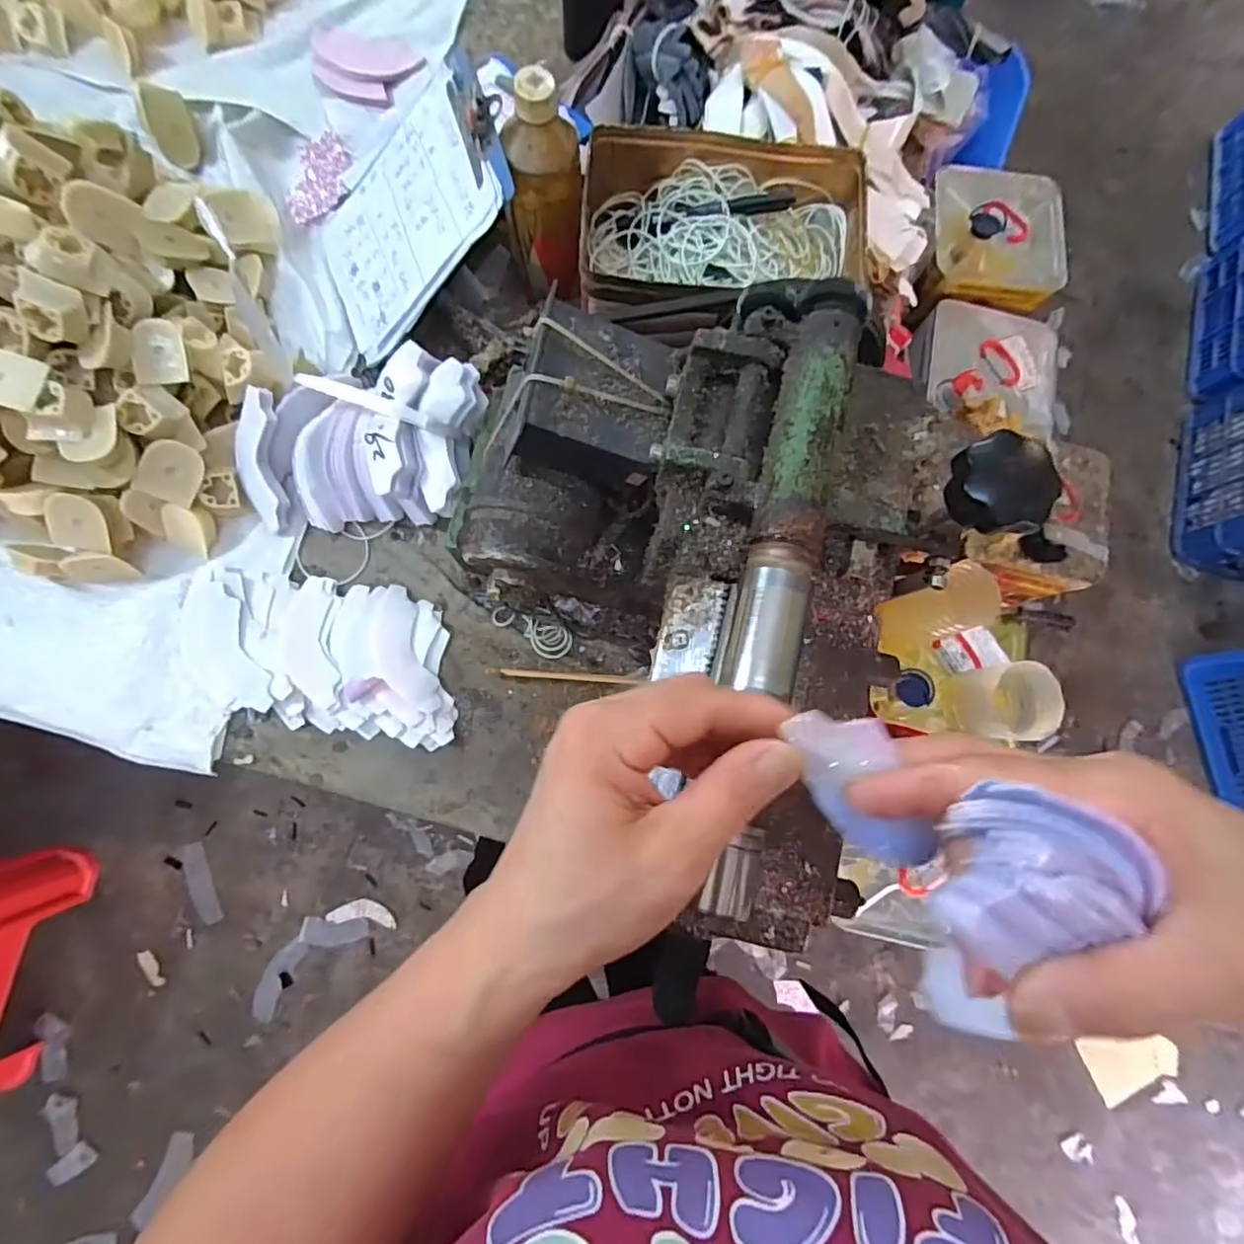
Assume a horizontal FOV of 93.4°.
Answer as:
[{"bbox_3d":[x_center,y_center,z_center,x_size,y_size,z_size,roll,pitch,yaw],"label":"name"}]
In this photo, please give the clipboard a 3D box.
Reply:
[{"bbox_3d":[-0.190,-0.354,0.515,0.221,0.014,0.150,-27,82,32],"label":"clipboard"}]

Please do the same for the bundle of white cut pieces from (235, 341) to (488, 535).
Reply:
[{"bbox_3d":[-0.227,-0.151,0.501,0.218,0.088,0.123,-1,81,-4],"label":"bundle of white cut pieces"}]

